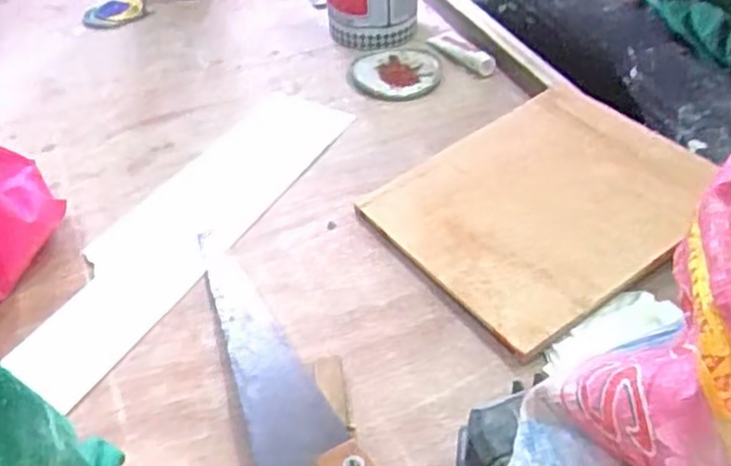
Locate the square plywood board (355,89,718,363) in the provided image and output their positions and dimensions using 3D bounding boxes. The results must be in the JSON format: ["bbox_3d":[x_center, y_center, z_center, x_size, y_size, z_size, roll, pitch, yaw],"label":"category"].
[{"bbox_3d":[0.231,-0.043,0.935,0.385,0.023,0.312,-31,48,-21],"label":"square plywood board"}]

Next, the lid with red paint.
[{"bbox_3d":[0.051,-0.269,1.239,0.150,0.024,0.160,-2,42,2],"label":"lid with red paint"}]

